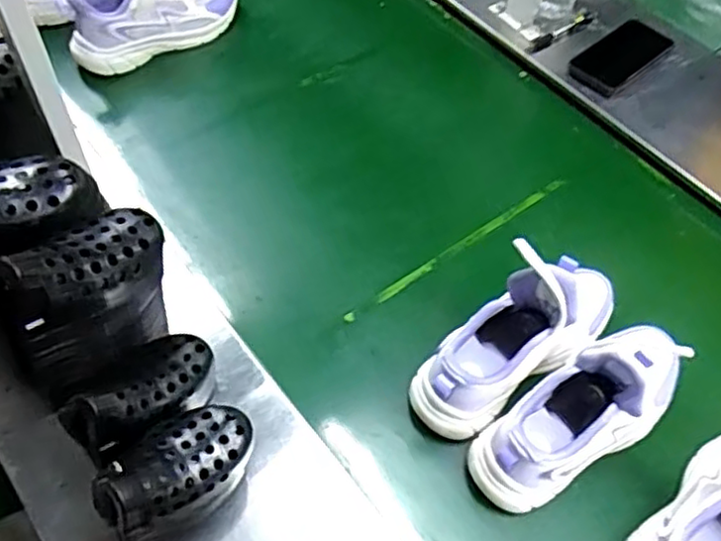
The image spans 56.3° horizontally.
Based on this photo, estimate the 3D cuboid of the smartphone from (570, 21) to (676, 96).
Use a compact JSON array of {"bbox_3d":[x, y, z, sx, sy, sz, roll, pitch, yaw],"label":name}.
[{"bbox_3d":[0.365,-0.299,0.944,0.136,0.013,0.080,-42,76,-12],"label":"smartphone"}]

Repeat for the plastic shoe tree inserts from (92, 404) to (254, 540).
[{"bbox_3d":[-0.148,0.166,0.552,0.128,0.119,0.074,-32,62,-19],"label":"plastic shoe tree inserts"}]

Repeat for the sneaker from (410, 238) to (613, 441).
[{"bbox_3d":[0.160,0.055,0.652,0.241,0.143,0.081,-33,63,-22],"label":"sneaker"}]

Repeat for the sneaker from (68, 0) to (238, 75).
[{"bbox_3d":[-0.279,-0.363,0.927,0.244,0.121,0.080,-33,63,-22],"label":"sneaker"}]

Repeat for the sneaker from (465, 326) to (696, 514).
[{"bbox_3d":[0.213,0.130,0.619,0.230,0.123,0.081,-23,60,-17],"label":"sneaker"}]

